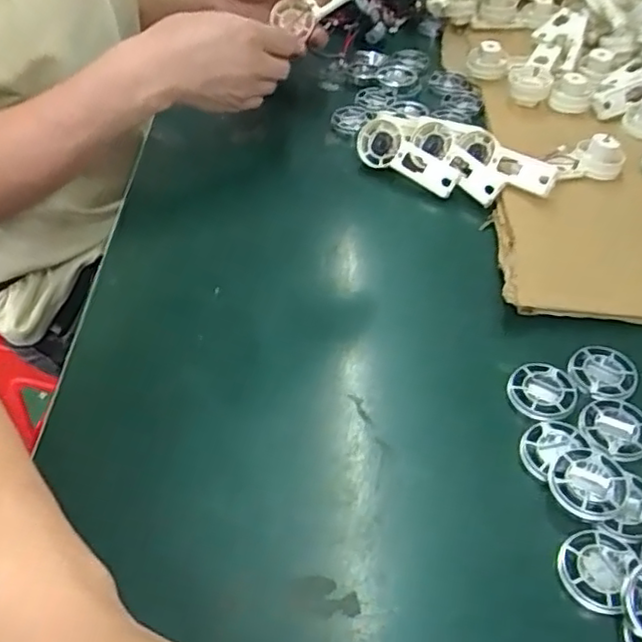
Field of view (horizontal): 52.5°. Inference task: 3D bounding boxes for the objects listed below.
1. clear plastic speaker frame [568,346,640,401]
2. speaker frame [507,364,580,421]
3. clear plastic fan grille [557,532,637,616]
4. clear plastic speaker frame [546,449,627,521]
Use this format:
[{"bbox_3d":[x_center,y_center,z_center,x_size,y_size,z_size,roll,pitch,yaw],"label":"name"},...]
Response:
[{"bbox_3d":[0.170,0.031,0.391,0.038,0.004,0.037,-3,48,-4],"label":"clear plastic speaker frame"},{"bbox_3d":[0.132,0.041,0.384,0.039,0.005,0.038,-27,54,-23],"label":"speaker frame"},{"bbox_3d":[0.132,0.120,0.316,0.032,0.011,0.037,27,53,22],"label":"clear plastic fan grille"},{"bbox_3d":[0.139,0.085,0.337,0.037,0.013,0.037,11,49,9],"label":"clear plastic speaker frame"}]

